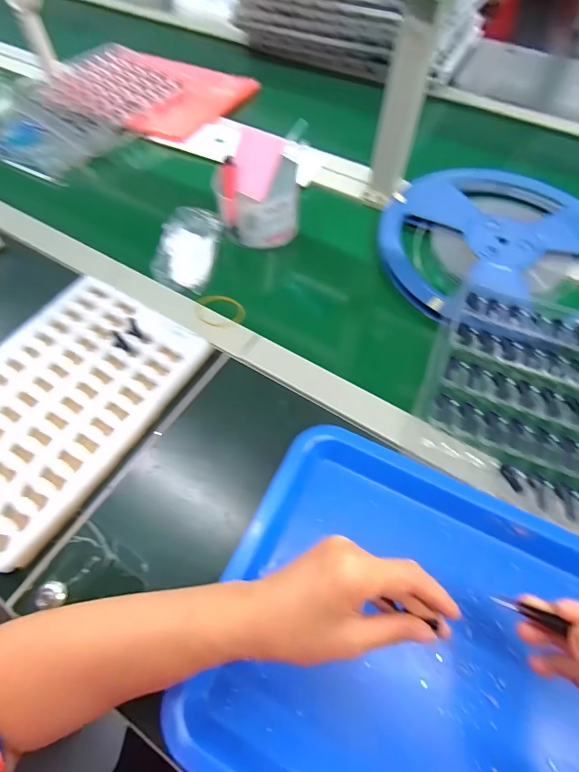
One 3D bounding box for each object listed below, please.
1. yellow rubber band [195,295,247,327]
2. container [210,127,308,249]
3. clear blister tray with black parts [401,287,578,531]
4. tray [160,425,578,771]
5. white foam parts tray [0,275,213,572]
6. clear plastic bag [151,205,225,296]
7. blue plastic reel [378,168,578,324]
[{"bbox_3d":[-0.088,-0.091,0.481,0.064,0.010,0.053,27,54,17],"label":"yellow rubber band"},{"bbox_3d":[-0.041,-0.262,0.528,0.111,0.107,0.099,2,59,0],"label":"container"},{"bbox_3d":[0.279,0.013,0.403,0.258,0.027,0.254,23,61,12],"label":"clear blister tray with black parts"},{"bbox_3d":[0.106,0.202,0.296,0.321,0.046,0.269,22,61,12],"label":"tray"},{"bbox_3d":[-0.240,0.013,0.406,0.197,0.028,0.270,30,64,16],"label":"white foam parts tray"},{"bbox_3d":[-0.138,-0.183,0.523,0.077,0.030,0.131,11,59,5],"label":"clear plastic bag"},{"bbox_3d":[0.287,-0.204,0.533,0.317,0.028,0.300,2,59,0],"label":"blue plastic reel"}]

